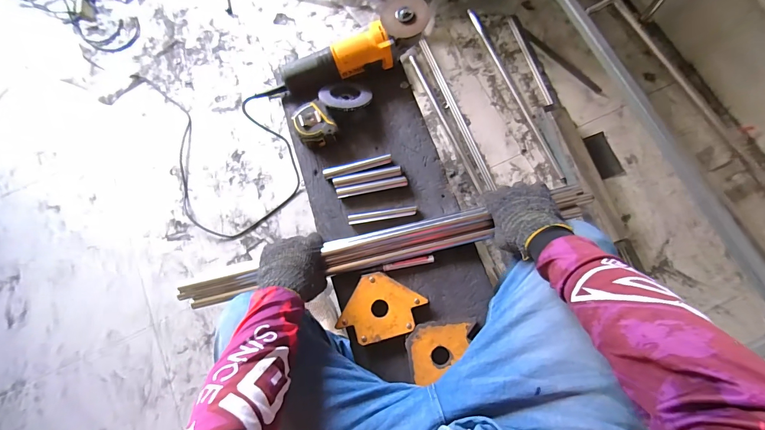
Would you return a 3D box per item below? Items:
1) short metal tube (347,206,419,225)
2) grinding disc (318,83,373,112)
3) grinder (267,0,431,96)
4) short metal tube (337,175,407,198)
[{"bbox_3d":[0.000,0.000,0.578,0.117,0.015,0.015,-9,76,1],"label":"short metal tube"},{"bbox_3d":[-0.068,-0.215,0.611,0.095,0.009,0.078,2,53,-2],"label":"grinding disc"},{"bbox_3d":[-0.064,-0.293,0.616,0.318,0.079,0.071,-22,77,11],"label":"grinder"},{"bbox_3d":[-0.019,-0.050,0.595,0.124,0.014,0.019,-12,76,0],"label":"short metal tube"}]

